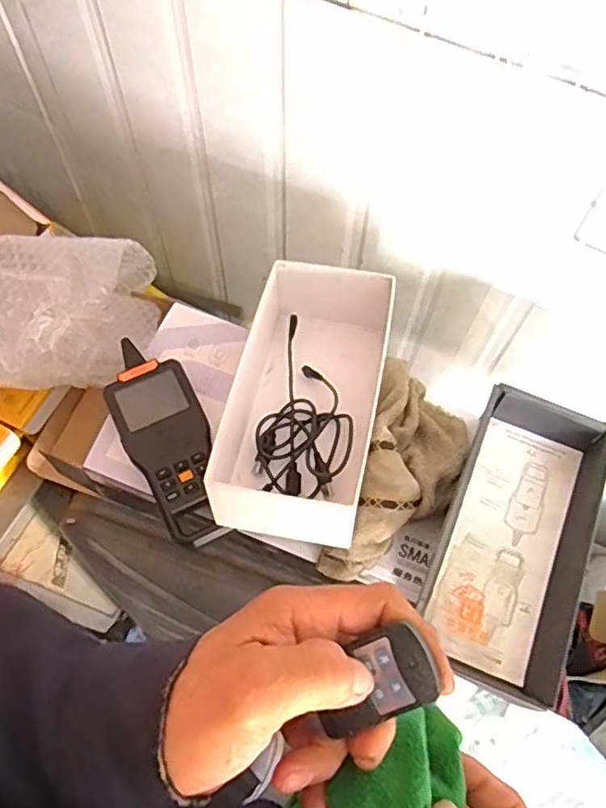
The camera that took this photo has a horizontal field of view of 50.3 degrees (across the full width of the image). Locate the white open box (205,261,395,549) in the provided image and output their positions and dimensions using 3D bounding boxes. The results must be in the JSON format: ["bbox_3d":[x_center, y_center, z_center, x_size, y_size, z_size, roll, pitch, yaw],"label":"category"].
[{"bbox_3d":[0.003,-0.005,0.603,0.127,0.079,0.262,12,66,4],"label":"white open box"}]

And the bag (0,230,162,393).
[{"bbox_3d":[-0.318,-0.098,0.655,0.317,0.087,0.142,0,66,-2],"label":"bag"}]

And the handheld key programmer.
[{"bbox_3d":[-0.129,0.031,0.613,0.077,0.032,0.211,-22,68,-11],"label":"handheld key programmer"}]

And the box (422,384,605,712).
[{"bbox_3d":[0.187,0.120,0.571,0.126,0.050,0.254,20,67,7],"label":"box"}]

